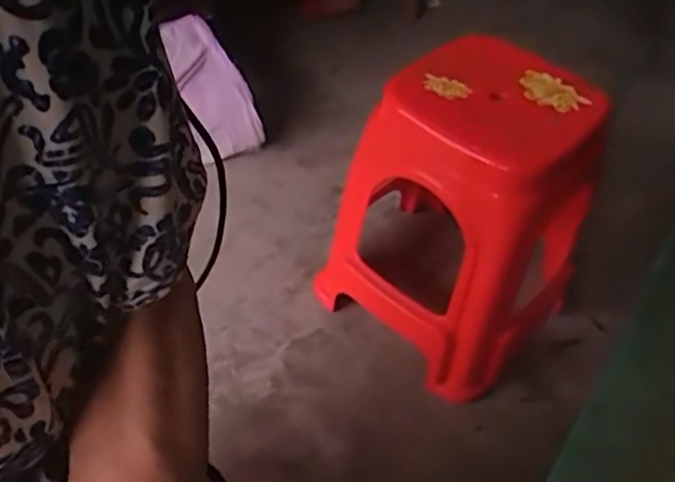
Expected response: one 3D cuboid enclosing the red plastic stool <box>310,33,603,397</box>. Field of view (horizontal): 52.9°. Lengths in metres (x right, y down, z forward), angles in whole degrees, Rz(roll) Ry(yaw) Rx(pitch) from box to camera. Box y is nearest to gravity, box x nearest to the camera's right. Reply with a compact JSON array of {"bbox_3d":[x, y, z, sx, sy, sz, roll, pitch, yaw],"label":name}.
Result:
[{"bbox_3d":[0.228,-0.047,1.154,0.375,0.484,0.349,-33,58,-32],"label":"red plastic stool"}]

